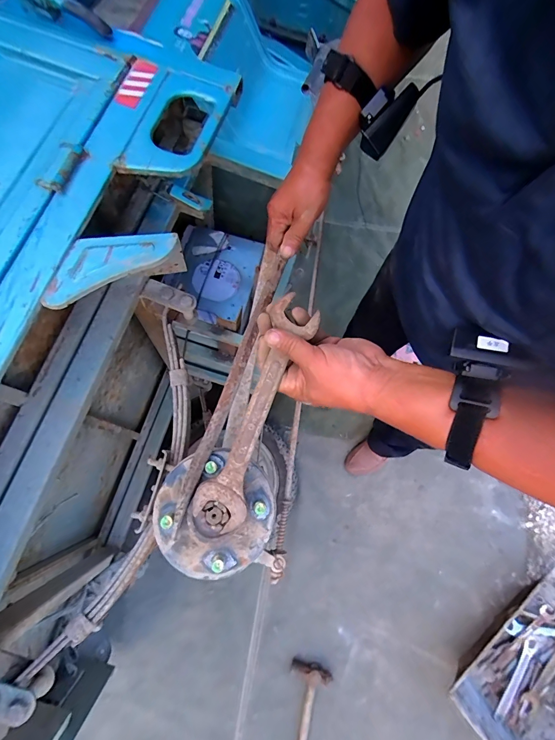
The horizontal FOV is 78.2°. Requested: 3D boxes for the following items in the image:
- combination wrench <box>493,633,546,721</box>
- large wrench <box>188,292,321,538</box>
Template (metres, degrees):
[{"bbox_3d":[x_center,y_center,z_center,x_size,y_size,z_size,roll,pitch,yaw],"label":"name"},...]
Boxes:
[{"bbox_3d":[0.701,0.893,1.001,0.048,0.014,0.260,40,78,9],"label":"combination wrench"},{"bbox_3d":[-0.028,0.054,0.359,0.054,0.017,0.268,22,94,5],"label":"large wrench"}]

